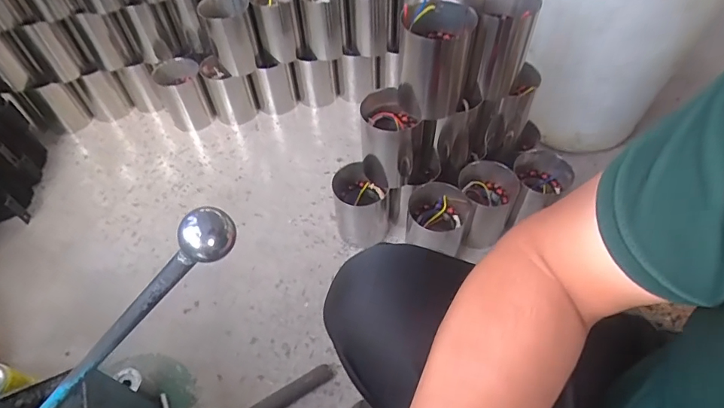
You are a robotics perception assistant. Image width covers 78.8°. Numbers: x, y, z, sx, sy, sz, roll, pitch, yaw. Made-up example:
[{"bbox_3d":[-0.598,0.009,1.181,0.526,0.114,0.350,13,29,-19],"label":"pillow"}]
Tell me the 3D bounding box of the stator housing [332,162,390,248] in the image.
[{"bbox_3d":[-0.001,0.009,0.979,0.119,0.157,0.125,-5,52,-1],"label":"stator housing"}]

